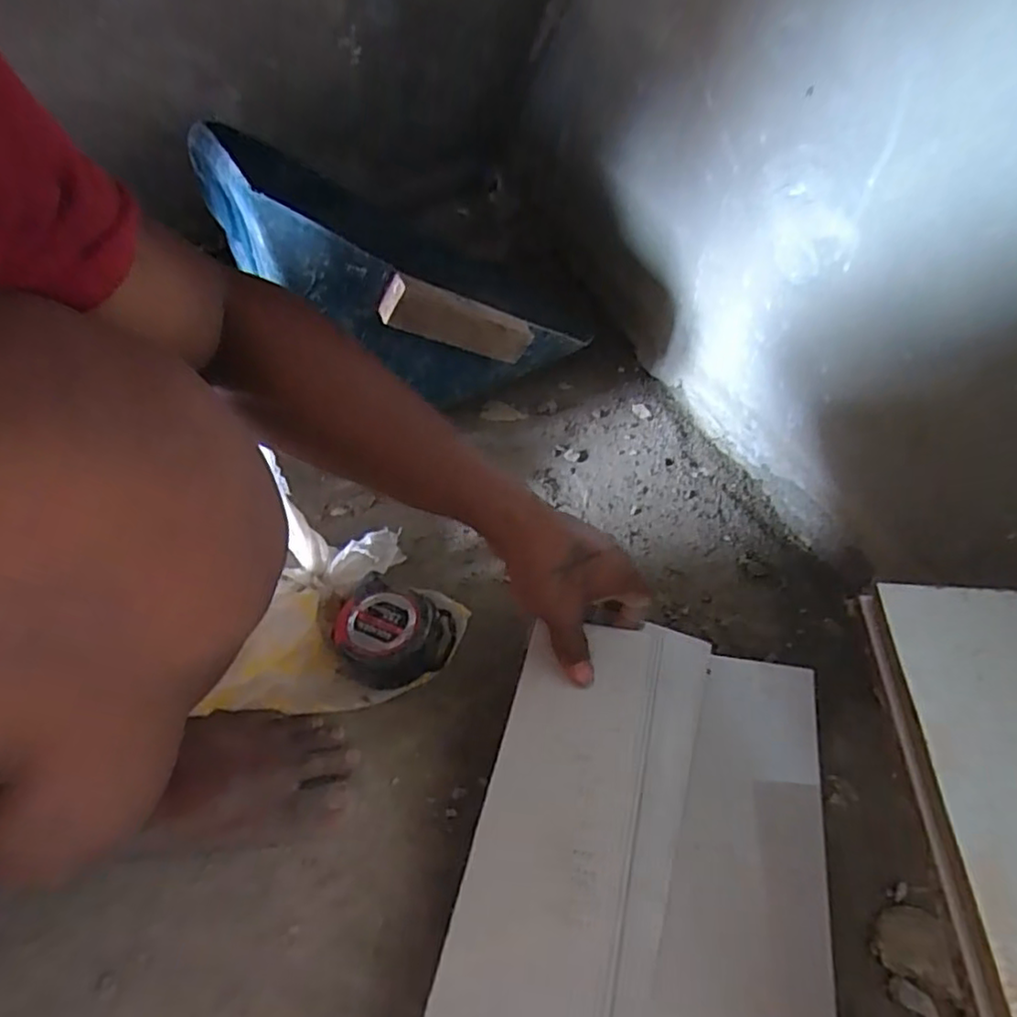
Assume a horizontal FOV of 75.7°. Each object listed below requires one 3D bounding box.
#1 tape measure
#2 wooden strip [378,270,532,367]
[{"bbox_3d":[-0.091,0.102,0.510,0.086,0.050,0.072,13,51,16],"label":"tape measure"},{"bbox_3d":[-0.043,-0.164,0.581,0.149,0.043,0.021,7,34,-43],"label":"wooden strip"}]

